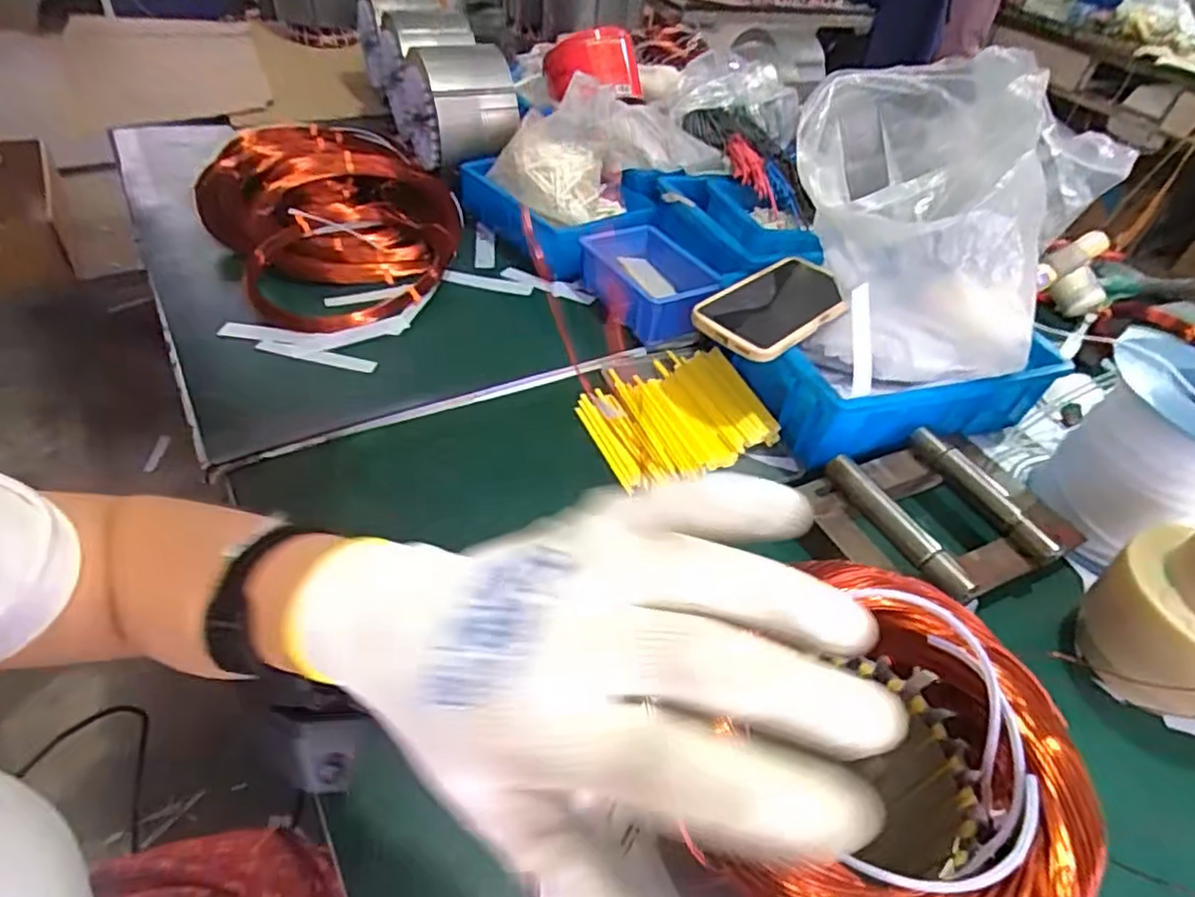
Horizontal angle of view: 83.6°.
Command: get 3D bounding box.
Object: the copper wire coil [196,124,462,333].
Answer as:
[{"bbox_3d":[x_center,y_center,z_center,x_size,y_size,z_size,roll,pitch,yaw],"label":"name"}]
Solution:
[{"bbox_3d":[-0.274,-0.252,0.726,0.250,0.070,0.316,-24,53,-27],"label":"copper wire coil"}]

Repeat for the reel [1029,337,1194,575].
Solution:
[{"bbox_3d":[0.449,0.005,0.531,0.138,0.123,0.138,2,46,-5],"label":"reel"}]

